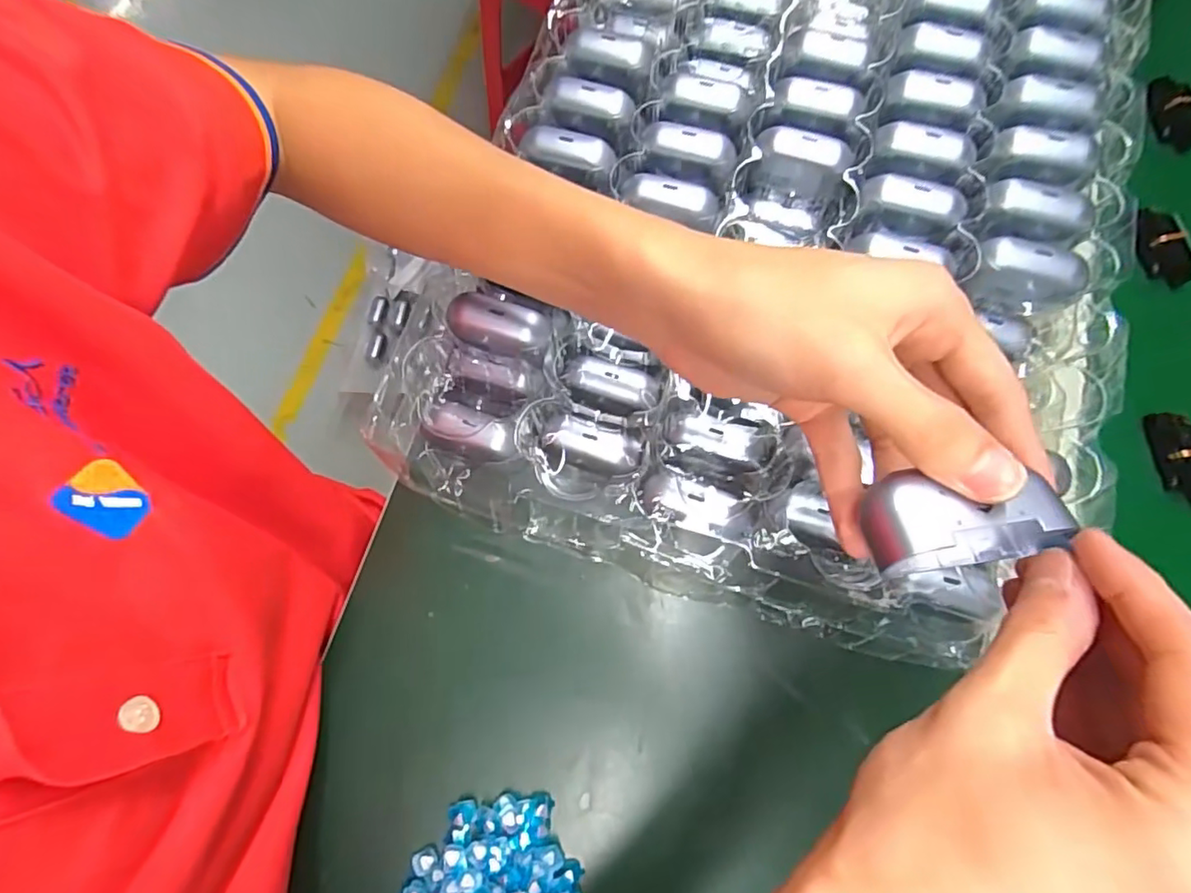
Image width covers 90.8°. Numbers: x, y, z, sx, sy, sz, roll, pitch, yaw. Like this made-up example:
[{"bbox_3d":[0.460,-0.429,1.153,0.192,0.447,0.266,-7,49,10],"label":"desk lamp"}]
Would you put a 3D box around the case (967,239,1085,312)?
[{"bbox_3d":[0.237,-0.094,0.322,0.053,0.026,0.028,16,73,7],"label":"case"}]

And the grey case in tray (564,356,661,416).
[{"bbox_3d":[0.010,-0.036,0.343,0.054,0.019,0.025,11,73,5],"label":"grey case in tray"}]

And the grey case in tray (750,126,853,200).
[{"bbox_3d":[0.122,-0.171,0.353,0.053,0.032,0.026,17,73,7],"label":"grey case in tray"}]

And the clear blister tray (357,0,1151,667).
[{"bbox_3d":[0.122,-0.143,0.354,0.381,0.055,0.480,21,79,7],"label":"clear blister tray"}]

